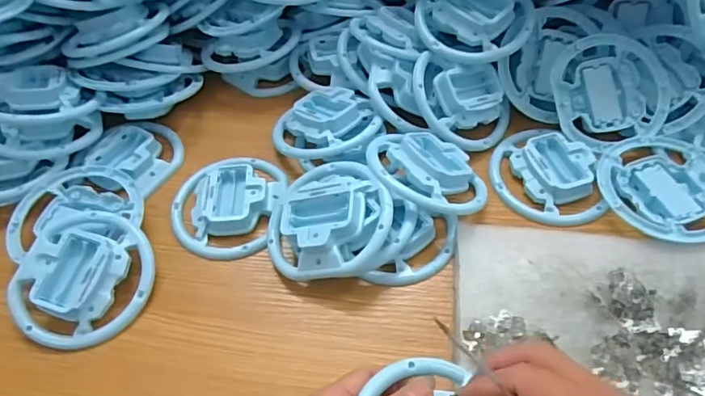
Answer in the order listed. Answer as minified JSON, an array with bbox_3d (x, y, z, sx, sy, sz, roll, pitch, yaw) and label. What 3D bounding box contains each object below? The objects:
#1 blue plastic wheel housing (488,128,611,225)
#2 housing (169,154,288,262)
[{"bbox_3d":[0.165,-0.022,0.443,0.087,0.021,0.093,4,54,7],"label":"blue plastic wheel housing"},{"bbox_3d":[-0.109,0.003,0.440,0.093,0.017,0.098,-2,54,2],"label":"housing"}]

